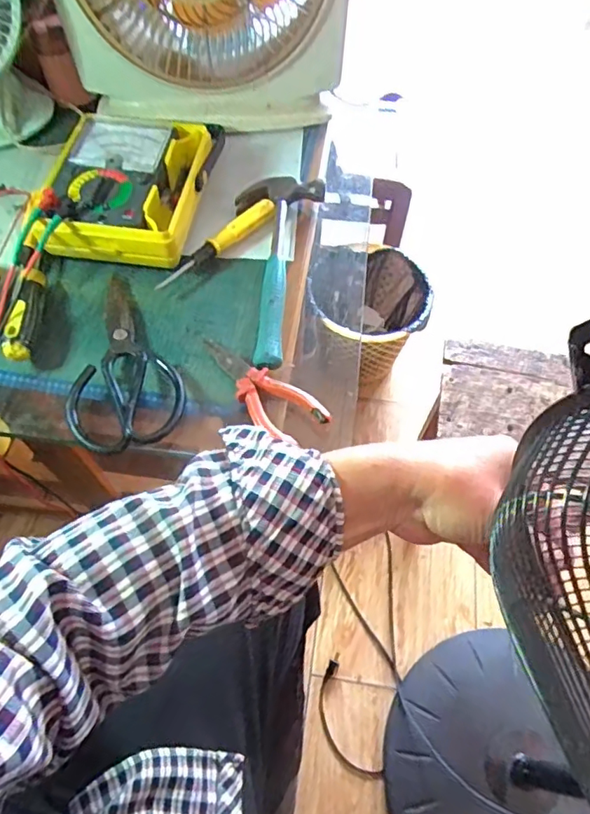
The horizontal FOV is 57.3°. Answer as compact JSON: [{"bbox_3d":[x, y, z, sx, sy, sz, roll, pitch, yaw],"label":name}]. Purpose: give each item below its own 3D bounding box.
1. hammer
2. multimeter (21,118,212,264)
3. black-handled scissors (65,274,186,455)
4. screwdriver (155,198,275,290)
[{"bbox_3d":[-0.032,-0.140,0.521,0.080,0.043,0.215,11,58,4],"label":"hammer"},{"bbox_3d":[-0.158,-0.200,0.511,0.115,0.059,0.165,12,58,4],"label":"multimeter"},{"bbox_3d":[-0.159,-0.040,0.478,0.093,0.023,0.166,-18,61,-14],"label":"black-handled scissors"},{"bbox_3d":[-0.075,-0.161,0.532,0.016,0.024,0.144,39,64,20],"label":"screwdriver"}]

